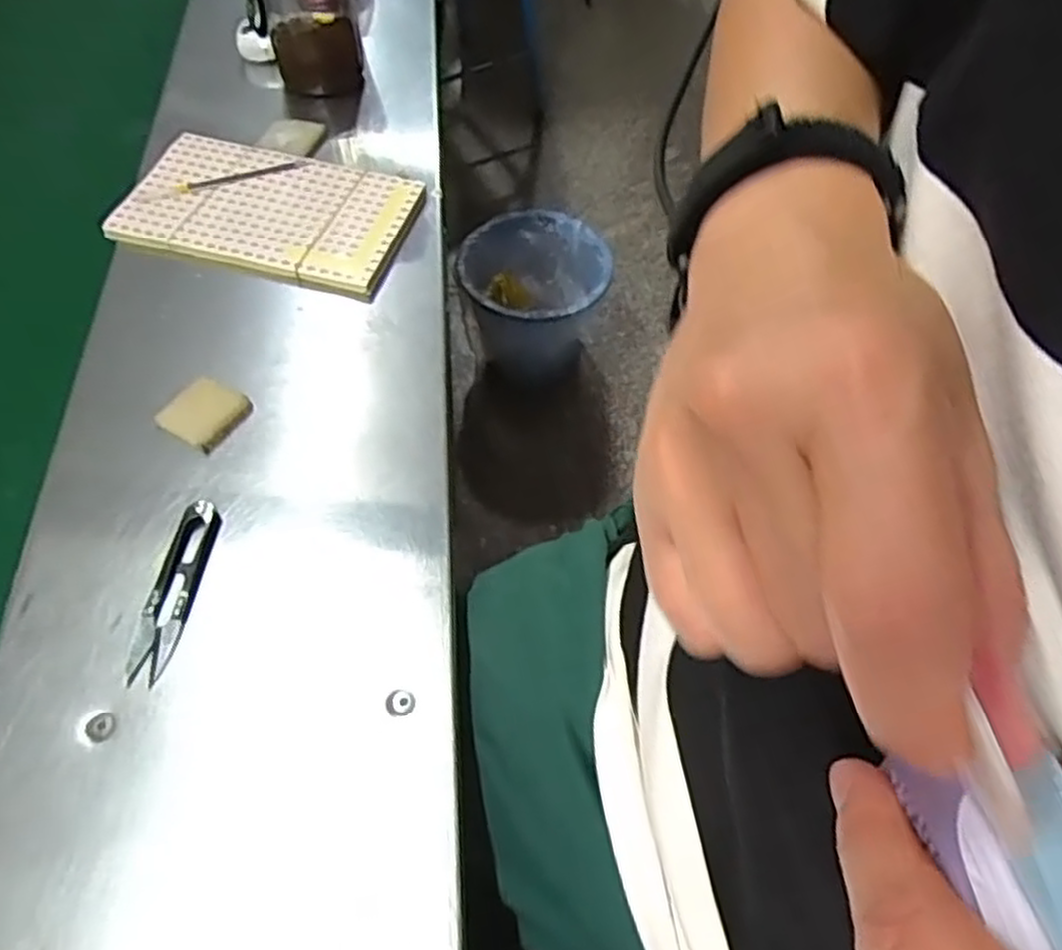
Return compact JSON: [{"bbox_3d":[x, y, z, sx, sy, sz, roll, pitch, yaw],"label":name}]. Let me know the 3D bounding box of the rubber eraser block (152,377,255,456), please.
[{"bbox_3d":[-0.204,-0.040,0.474,0.044,0.008,0.042,25,62,14],"label":"rubber eraser block"}]

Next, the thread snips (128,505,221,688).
[{"bbox_3d":[-0.195,0.060,0.414,0.026,0.005,0.102,7,59,4],"label":"thread snips"}]

